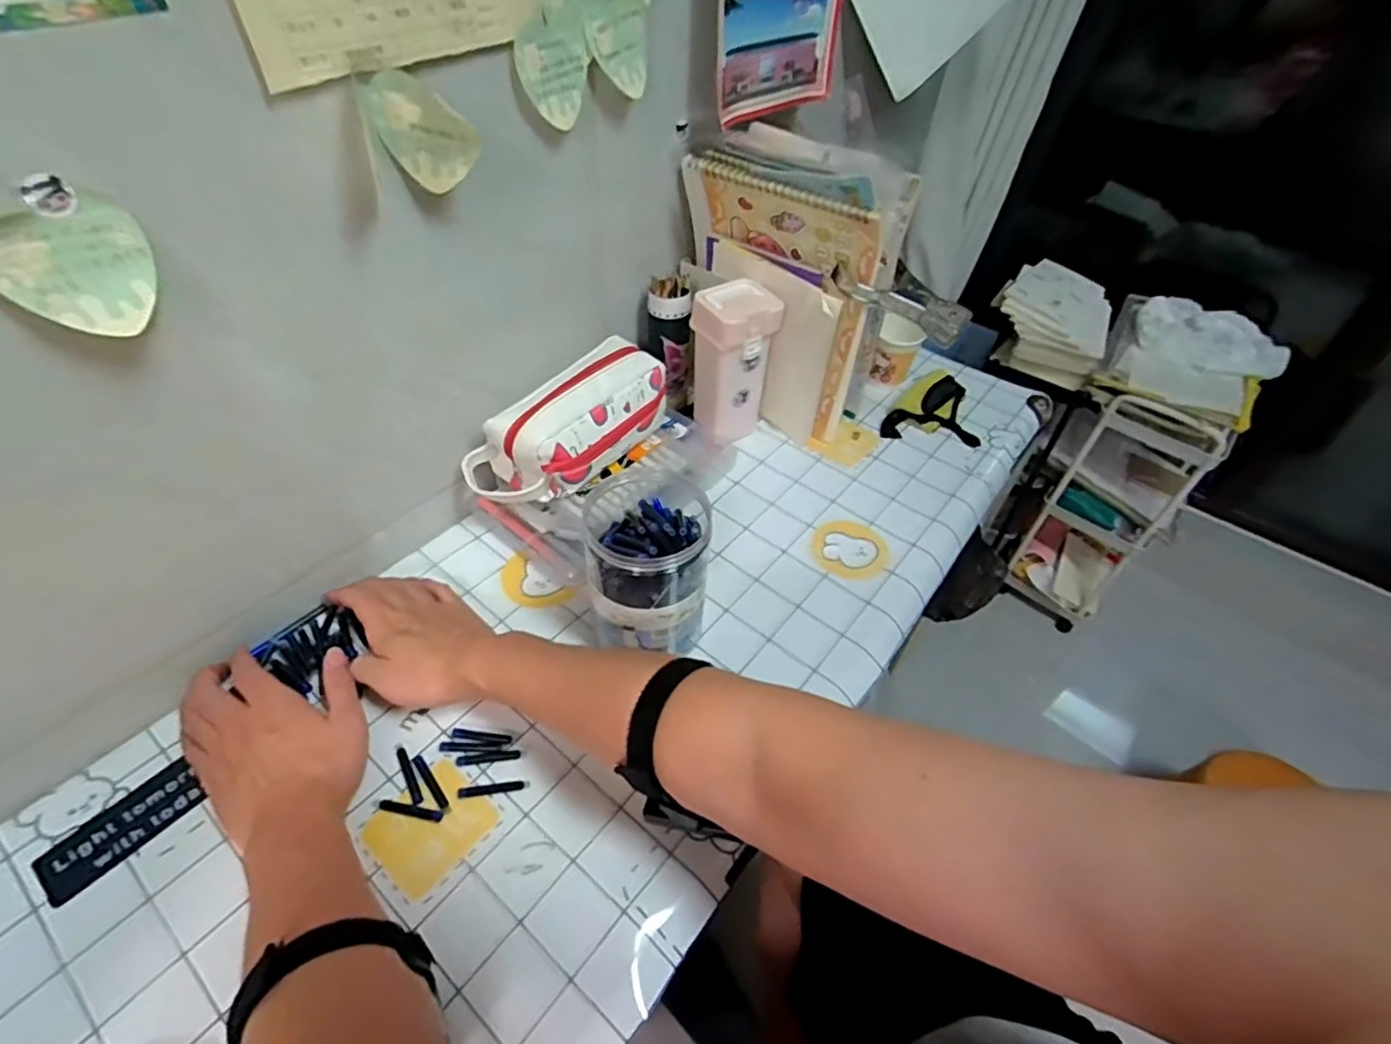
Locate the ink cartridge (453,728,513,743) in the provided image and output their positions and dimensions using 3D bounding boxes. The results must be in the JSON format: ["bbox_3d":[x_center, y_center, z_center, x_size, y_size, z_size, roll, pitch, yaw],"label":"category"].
[{"bbox_3d":[-0.168,0.168,0.502,0.047,0.004,0.008,6,46,1],"label":"ink cartridge"}]

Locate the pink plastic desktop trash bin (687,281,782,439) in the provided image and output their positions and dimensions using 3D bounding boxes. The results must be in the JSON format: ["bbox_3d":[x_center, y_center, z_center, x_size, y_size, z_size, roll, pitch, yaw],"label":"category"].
[{"bbox_3d":[0.041,-0.175,0.711,0.068,0.162,0.085,37,54,27],"label":"pink plastic desktop trash bin"}]

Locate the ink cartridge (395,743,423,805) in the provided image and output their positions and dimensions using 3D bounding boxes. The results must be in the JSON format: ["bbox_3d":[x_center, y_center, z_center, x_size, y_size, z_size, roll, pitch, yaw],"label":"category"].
[{"bbox_3d":[-0.213,0.186,0.474,0.008,0.004,0.054,-24,53,-25],"label":"ink cartridge"}]

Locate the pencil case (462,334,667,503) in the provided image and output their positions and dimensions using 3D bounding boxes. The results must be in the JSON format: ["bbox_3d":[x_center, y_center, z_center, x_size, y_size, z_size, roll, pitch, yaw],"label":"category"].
[{"bbox_3d":[-0.116,-0.094,0.619,0.099,0.087,0.206,35,53,26],"label":"pencil case"}]

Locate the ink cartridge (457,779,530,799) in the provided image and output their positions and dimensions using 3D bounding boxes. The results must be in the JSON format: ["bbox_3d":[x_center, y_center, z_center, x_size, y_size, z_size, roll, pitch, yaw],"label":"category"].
[{"bbox_3d":[-0.151,0.198,0.476,0.051,0.004,0.008,-5,47,-10],"label":"ink cartridge"}]

